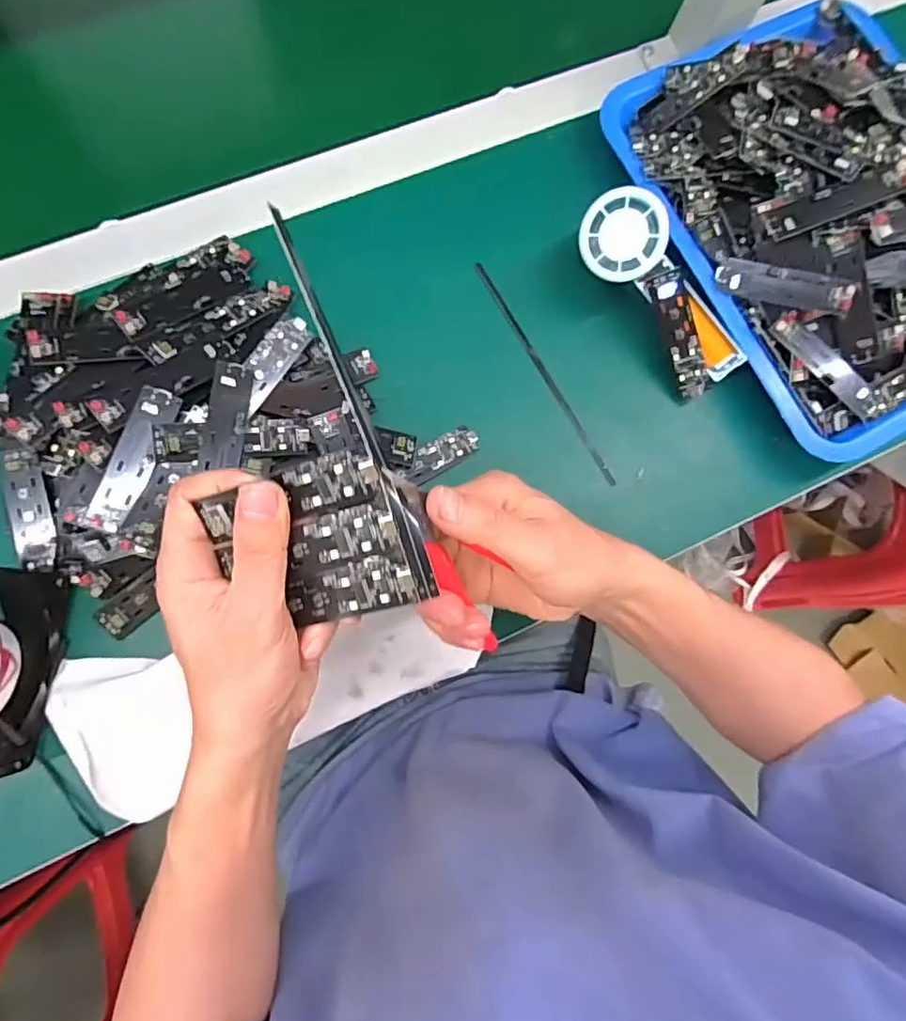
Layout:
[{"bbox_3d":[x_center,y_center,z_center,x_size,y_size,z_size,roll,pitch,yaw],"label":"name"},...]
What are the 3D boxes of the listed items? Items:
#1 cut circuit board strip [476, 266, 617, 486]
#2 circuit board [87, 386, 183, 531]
[{"bbox_3d":[0.068,-0.103,0.438,0.005,0.006,0.191,-30,86,-9],"label":"cut circuit board strip"},{"bbox_3d":[-0.192,-0.032,0.355,0.023,0.005,0.088,20,83,-11],"label":"circuit board"}]

